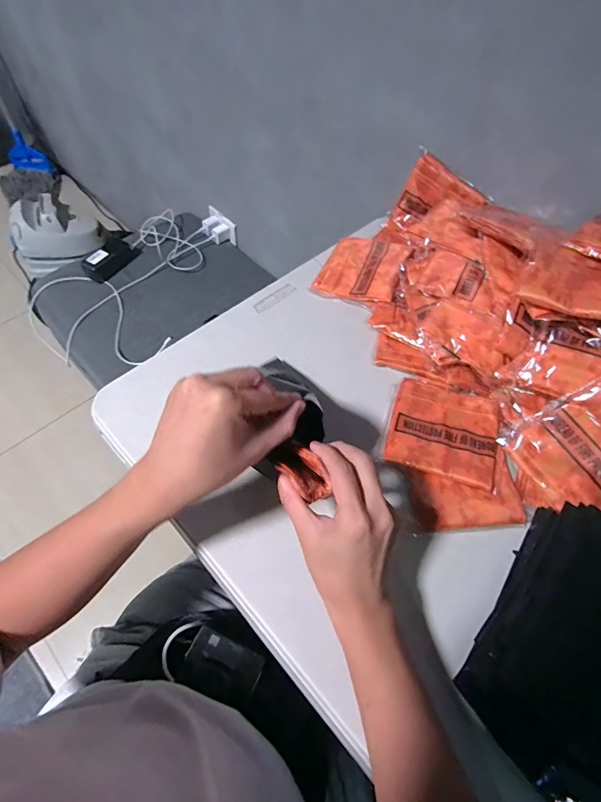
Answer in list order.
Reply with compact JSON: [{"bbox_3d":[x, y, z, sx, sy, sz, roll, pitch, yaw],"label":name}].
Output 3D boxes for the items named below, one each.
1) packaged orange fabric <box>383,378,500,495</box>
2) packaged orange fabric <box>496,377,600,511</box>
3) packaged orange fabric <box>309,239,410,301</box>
[{"bbox_3d":[0.177,0.035,0.481,0.127,0.012,0.120,17,60,6],"label":"packaged orange fabric"},{"bbox_3d":[0.316,0.060,0.432,0.119,0.012,0.127,-40,77,22],"label":"packaged orange fabric"},{"bbox_3d":[0.096,-0.206,0.603,0.118,0.018,0.123,14,64,21],"label":"packaged orange fabric"}]

